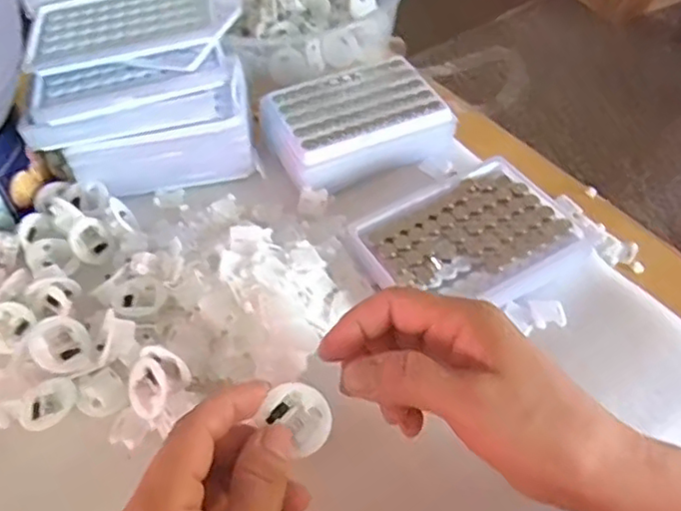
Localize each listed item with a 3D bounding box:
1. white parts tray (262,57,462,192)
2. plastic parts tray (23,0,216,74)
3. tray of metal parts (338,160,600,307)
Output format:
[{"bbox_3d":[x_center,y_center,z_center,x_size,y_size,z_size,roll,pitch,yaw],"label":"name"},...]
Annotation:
[{"bbox_3d":[0.011,-0.104,0.496,0.127,0.034,0.091,-22,53,-15],"label":"white parts tray"},{"bbox_3d":[-0.155,-0.171,0.454,0.127,0.013,0.089,-10,51,-6],"label":"plastic parts tray"},{"bbox_3d":[0.083,-0.011,0.414,0.127,0.018,0.098,-30,55,-20],"label":"tray of metal parts"}]

